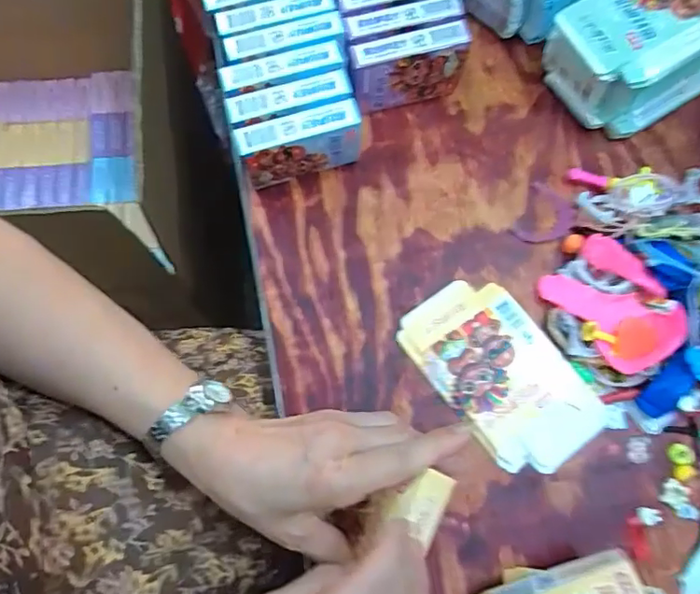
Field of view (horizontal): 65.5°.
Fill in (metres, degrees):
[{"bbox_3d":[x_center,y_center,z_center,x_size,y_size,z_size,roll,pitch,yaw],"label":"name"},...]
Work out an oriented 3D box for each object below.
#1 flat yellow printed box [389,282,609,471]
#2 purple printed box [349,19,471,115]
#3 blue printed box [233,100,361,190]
[{"bbox_3d":[0.114,0.058,0.416,0.088,0.009,0.154,-37,79,-9],"label":"flat yellow printed box"},{"bbox_3d":[0.045,-0.182,0.445,0.094,0.065,0.026,-14,76,-4],"label":"purple printed box"},{"bbox_3d":[-0.037,-0.116,0.427,0.091,0.067,0.022,-16,77,-4],"label":"blue printed box"}]

